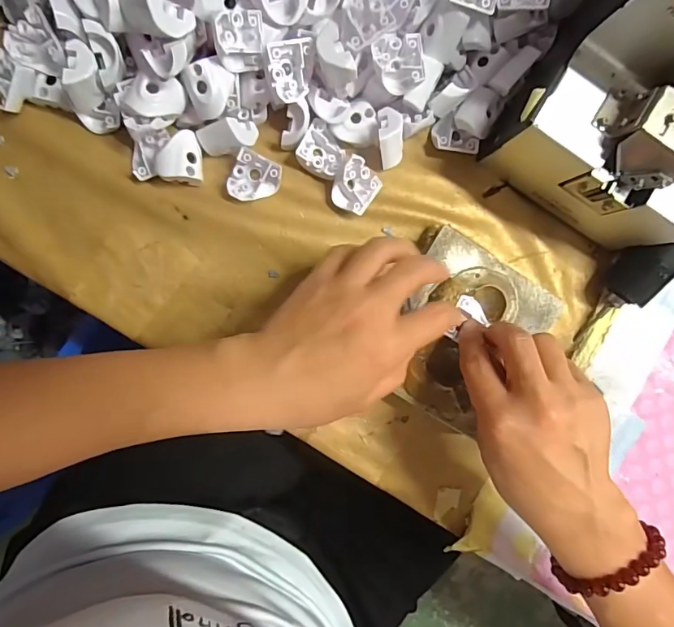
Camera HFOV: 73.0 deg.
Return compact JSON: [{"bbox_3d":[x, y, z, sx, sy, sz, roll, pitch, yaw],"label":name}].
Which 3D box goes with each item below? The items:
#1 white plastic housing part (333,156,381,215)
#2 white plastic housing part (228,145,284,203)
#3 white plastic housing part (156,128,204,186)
[{"bbox_3d":[0.013,-0.087,0.314,0.027,0.016,0.032,34,89,-6],"label":"white plastic housing part"},{"bbox_3d":[-0.056,-0.090,0.308,0.030,0.014,0.031,28,89,-6],"label":"white plastic housing part"},{"bbox_3d":[-0.103,-0.103,0.299,0.027,0.021,0.031,-1,92,-6],"label":"white plastic housing part"}]

